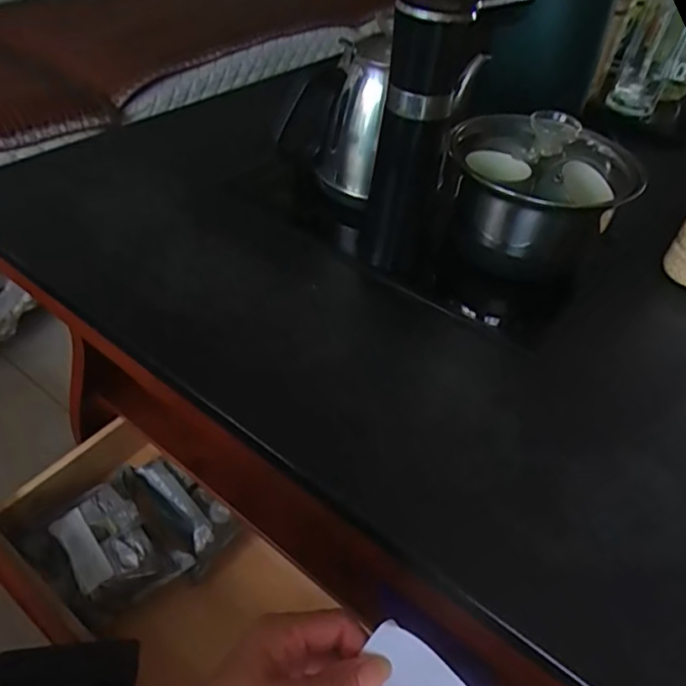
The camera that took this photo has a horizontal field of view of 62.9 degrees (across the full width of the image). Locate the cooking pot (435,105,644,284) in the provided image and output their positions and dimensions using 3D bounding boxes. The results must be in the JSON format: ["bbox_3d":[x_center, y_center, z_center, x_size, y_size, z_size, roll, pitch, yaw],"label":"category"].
[{"bbox_3d":[0.168,-0.140,0.501,0.152,0.113,0.119,18,45,11],"label":"cooking pot"}]

